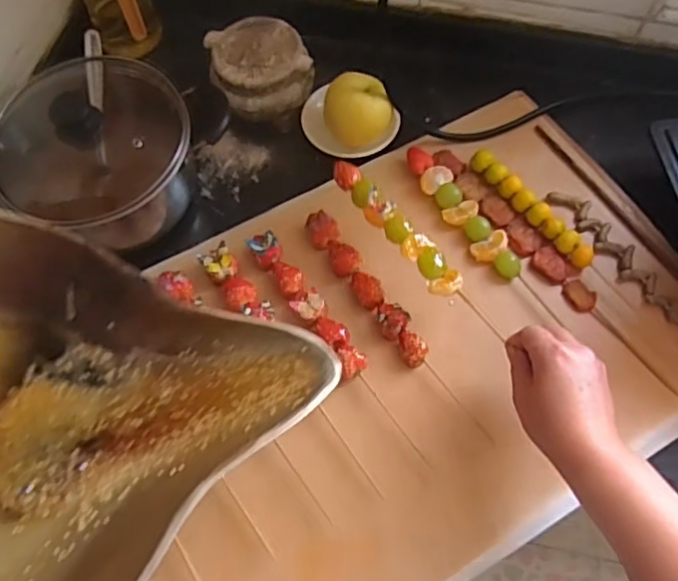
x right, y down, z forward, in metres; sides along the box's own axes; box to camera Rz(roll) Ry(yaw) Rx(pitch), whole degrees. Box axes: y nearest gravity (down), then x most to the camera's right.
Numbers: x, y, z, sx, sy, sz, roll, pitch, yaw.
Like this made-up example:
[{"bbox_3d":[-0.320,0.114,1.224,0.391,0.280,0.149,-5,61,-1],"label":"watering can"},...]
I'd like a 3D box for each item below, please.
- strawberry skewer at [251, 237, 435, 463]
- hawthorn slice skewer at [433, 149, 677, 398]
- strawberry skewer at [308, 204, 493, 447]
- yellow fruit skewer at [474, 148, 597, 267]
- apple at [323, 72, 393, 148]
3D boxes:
[{"bbox_3d":[-0.005,0.047,0.558,0.029,0.026,0.255,-32,68,-14],"label":"strawberry skewer"},{"bbox_3d":[0.209,-0.031,0.606,0.034,0.010,0.323,-35,69,-15],"label":"hawthorn slice skewer"},{"bbox_3d":[0.048,0.026,0.572,0.029,0.024,0.267,-31,68,-14],"label":"strawberry skewer"},{"bbox_3d":[0.198,-0.086,0.623,0.021,0.018,0.159,-35,69,-15],"label":"yellow fruit skewer"},{"bbox_3d":[0.018,-0.189,0.633,0.057,0.055,0.056,0,64,0],"label":"apple"}]

